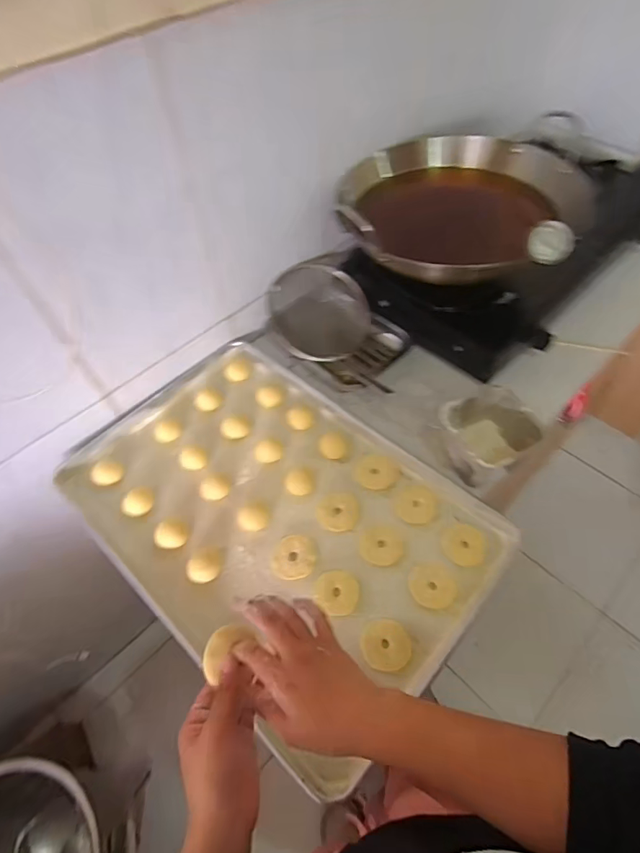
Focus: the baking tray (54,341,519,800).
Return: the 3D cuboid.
[{"bbox_3d":[-0.067,0.110,0.682,0.607,0.029,0.398,37,66,26],"label":"baking tray"}]

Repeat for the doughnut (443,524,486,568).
[{"bbox_3d":[0.203,0.167,0.639,0.058,0.011,0.058,1,55,6],"label":"doughnut"}]

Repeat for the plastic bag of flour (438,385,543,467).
[{"bbox_3d":[0.256,0.026,0.699,0.124,0.115,0.119,-25,57,-12],"label":"plastic bag of flour"}]

